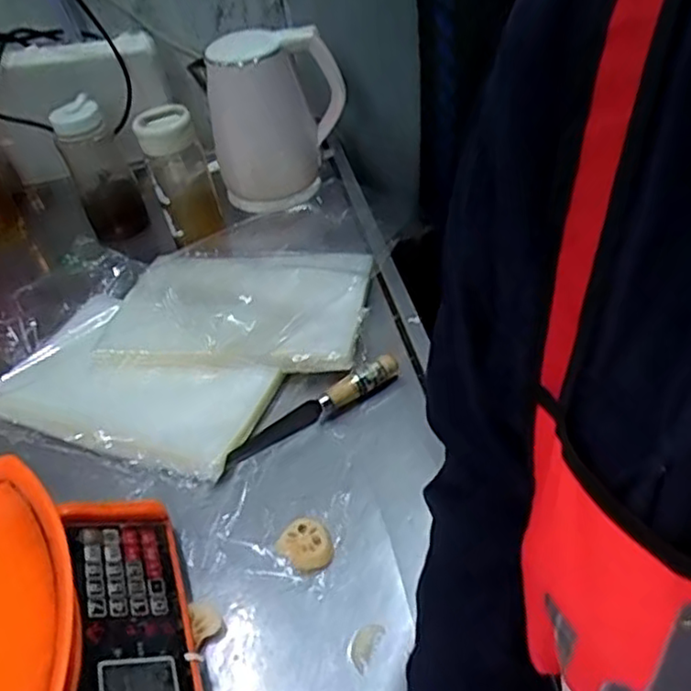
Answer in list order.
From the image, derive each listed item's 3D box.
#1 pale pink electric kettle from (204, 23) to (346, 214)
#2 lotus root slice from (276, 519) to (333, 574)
[{"bbox_3d":[-0.093,-0.315,0.937,0.178,0.217,0.139,-7,43,2],"label":"pale pink electric kettle"},{"bbox_3d":[-0.036,0.174,0.588,0.043,0.012,0.051,-25,45,-16],"label":"lotus root slice"}]

